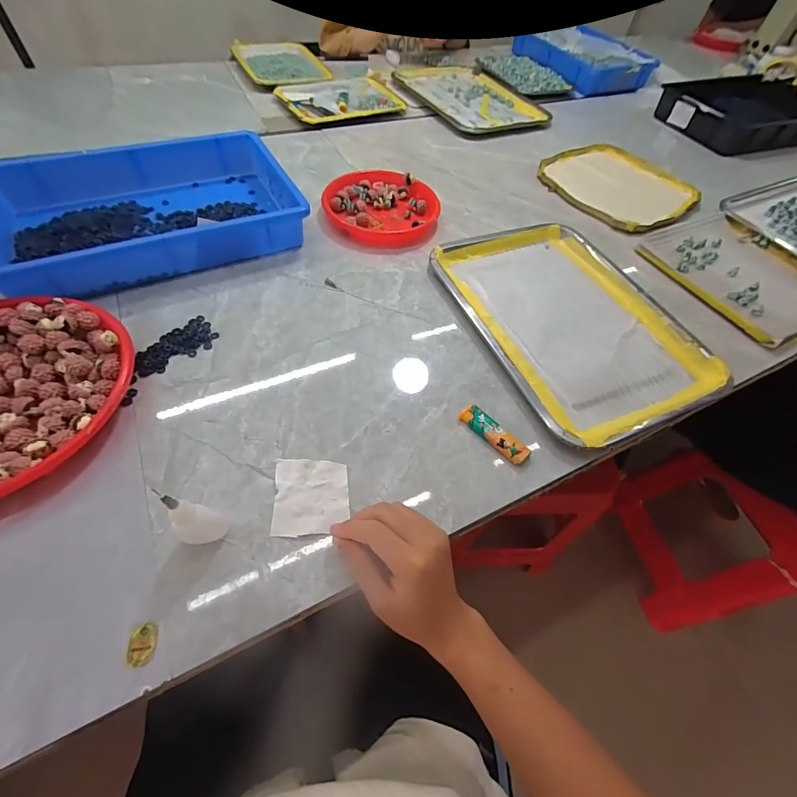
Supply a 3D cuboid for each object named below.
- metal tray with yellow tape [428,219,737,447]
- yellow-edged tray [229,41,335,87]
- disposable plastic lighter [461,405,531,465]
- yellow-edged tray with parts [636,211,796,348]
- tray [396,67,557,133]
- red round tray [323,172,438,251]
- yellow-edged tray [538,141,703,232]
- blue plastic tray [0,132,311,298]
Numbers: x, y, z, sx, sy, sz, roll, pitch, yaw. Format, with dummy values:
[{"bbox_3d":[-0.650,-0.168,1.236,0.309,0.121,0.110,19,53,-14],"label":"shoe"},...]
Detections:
[{"bbox_3d":[0.219,-0.113,0.488,0.255,0.016,0.346,-18,60,-15],"label":"metal tray with yellow tape"},{"bbox_3d":[-0.291,-0.822,0.910,0.187,0.016,0.262,-25,62,-19],"label":"yellow-edged tray"},{"bbox_3d":[0.098,0.037,0.383,0.023,0.011,0.077,-38,67,-25],"label":"disposable plastic lighter"},{"bbox_3d":[0.532,-0.202,0.582,0.238,0.017,0.245,-25,62,-19],"label":"yellow-edged tray with parts"},{"bbox_3d":[0.157,-0.738,0.903,0.252,0.017,0.380,-22,61,-18],"label":"tray"},{"bbox_3d":[-0.027,-0.311,0.593,0.172,0.026,0.166,-2,57,-6],"label":"red round tray"},{"bbox_3d":[0.412,-0.406,0.710,0.257,0.021,0.256,-31,64,-22],"label":"yellow-edged tray"},{"bbox_3d":[-0.332,-0.256,0.505,0.355,0.067,0.243,-24,61,-19],"label":"blue plastic tray"}]

